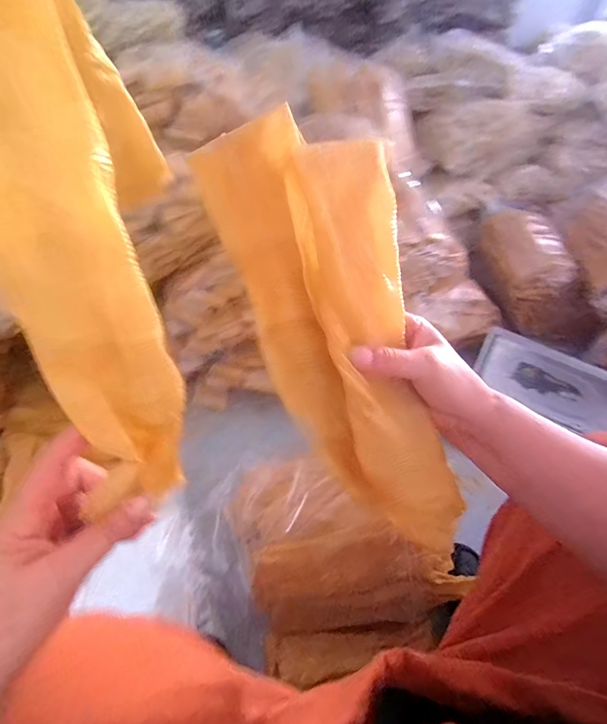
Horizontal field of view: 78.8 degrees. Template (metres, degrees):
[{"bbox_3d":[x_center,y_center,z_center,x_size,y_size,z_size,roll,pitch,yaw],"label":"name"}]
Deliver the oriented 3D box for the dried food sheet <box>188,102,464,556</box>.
[{"bbox_3d":[0.037,-0.013,0.275,0.105,0.069,0.333,-28,101,-24],"label":"dried food sheet"}]

